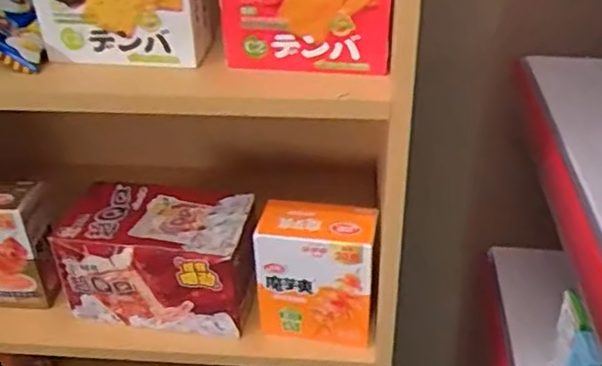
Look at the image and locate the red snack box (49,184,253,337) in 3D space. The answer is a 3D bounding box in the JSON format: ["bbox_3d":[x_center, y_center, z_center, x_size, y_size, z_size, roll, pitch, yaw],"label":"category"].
[{"bbox_3d":[-0.161,0.089,0.765,0.208,0.132,0.101,1,32,9],"label":"red snack box"}]

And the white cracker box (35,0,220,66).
[{"bbox_3d":[-0.159,-0.159,0.611,0.163,0.088,0.048,3,32,13],"label":"white cracker box"}]

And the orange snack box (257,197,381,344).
[{"bbox_3d":[0.018,0.099,0.717,0.120,0.146,0.051,2,32,12],"label":"orange snack box"}]

